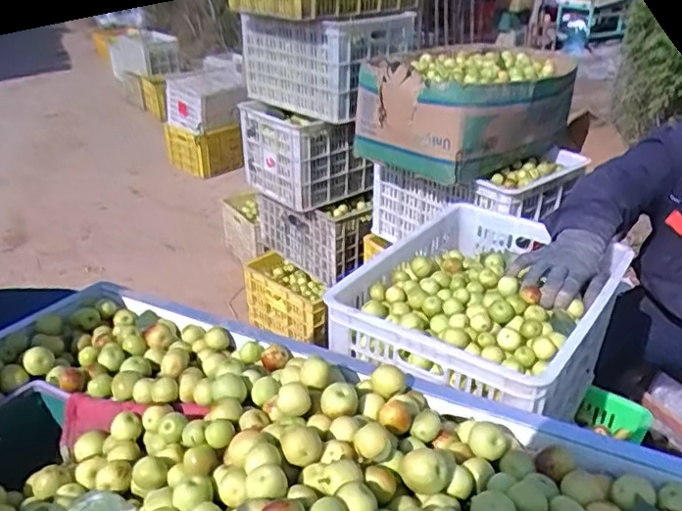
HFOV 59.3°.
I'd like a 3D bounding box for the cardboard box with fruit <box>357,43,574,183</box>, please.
[{"bbox_3d":[0.293,-0.354,1.459,0.484,0.227,0.400,-24,36,-38],"label":"cardboard box with fruit"}]

